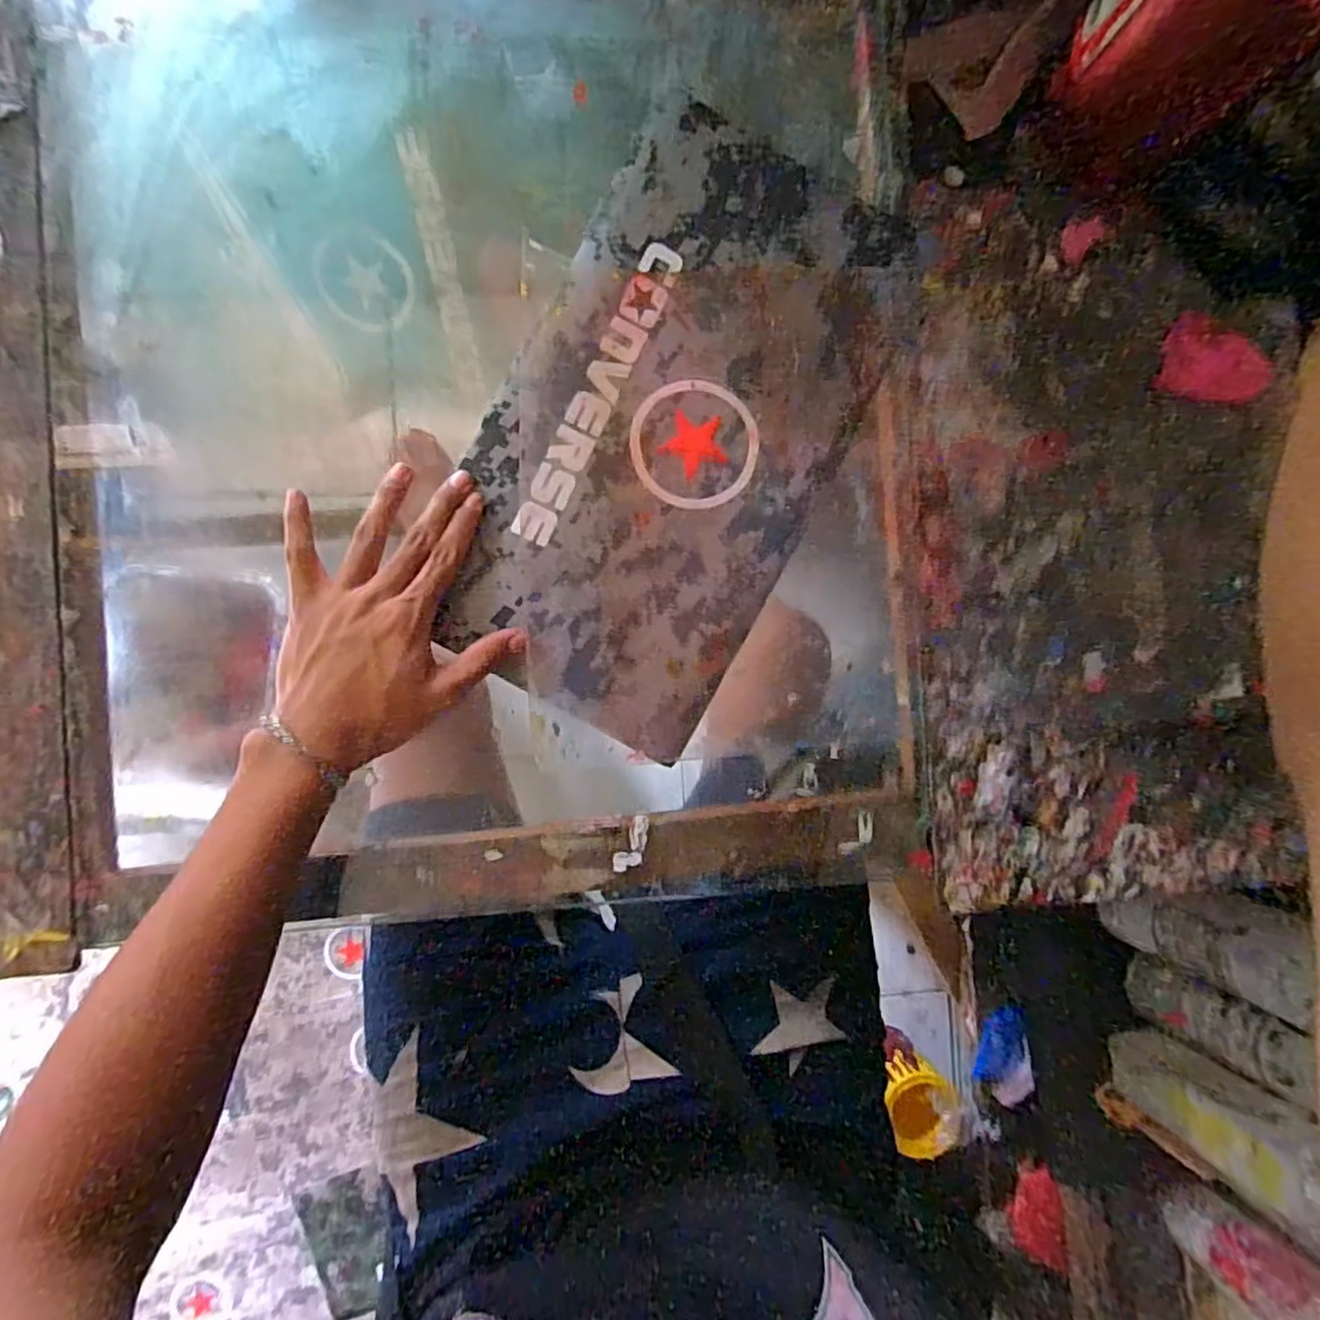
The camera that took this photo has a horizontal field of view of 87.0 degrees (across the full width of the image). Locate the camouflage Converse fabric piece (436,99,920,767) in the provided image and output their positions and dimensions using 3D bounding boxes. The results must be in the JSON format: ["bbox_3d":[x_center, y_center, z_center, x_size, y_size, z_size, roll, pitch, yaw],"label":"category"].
[{"bbox_3d":[0.010,-0.140,0.417,0.185,0.010,0.356,29,86,-5],"label":"camouflage Converse fabric piece"}]

